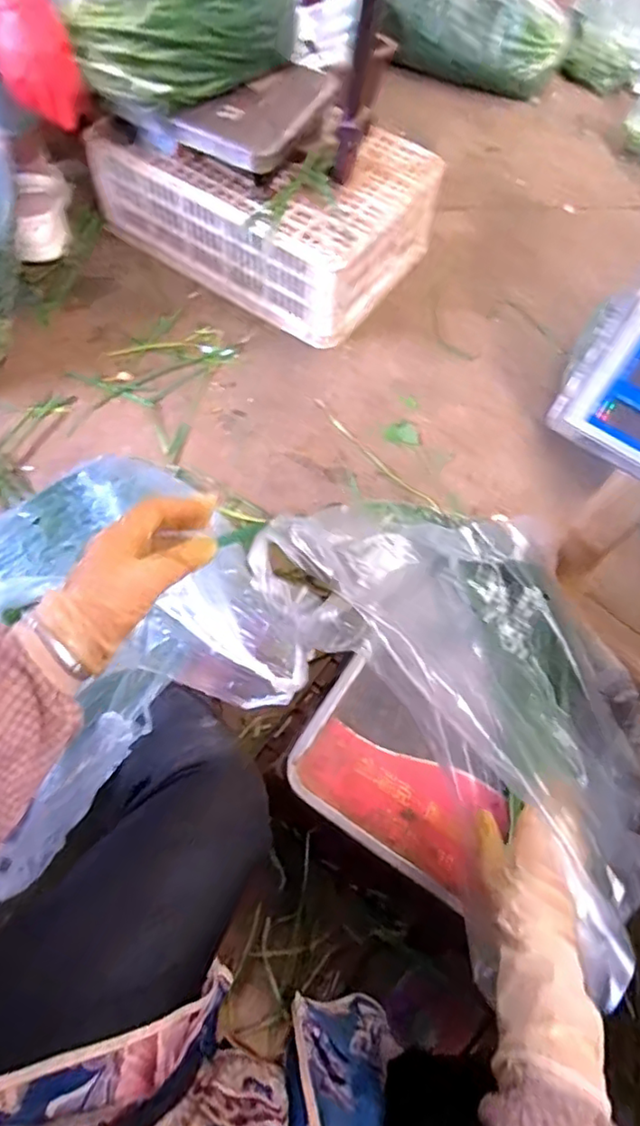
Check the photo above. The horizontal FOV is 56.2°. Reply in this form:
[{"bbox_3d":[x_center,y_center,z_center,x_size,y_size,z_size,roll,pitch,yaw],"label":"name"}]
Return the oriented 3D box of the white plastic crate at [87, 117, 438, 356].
[{"bbox_3d":[-0.111,-0.728,1.189,0.581,0.182,0.399,30,66,11],"label":"white plastic crate"}]

